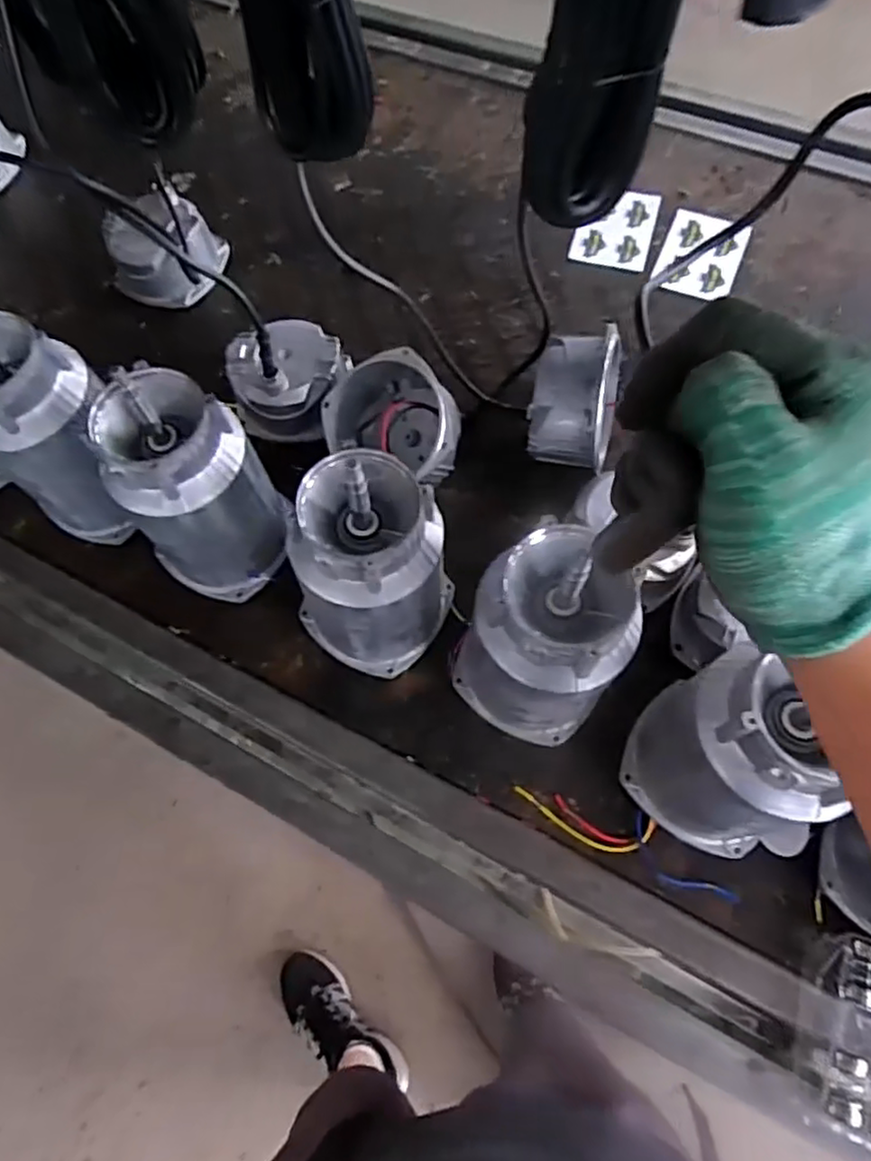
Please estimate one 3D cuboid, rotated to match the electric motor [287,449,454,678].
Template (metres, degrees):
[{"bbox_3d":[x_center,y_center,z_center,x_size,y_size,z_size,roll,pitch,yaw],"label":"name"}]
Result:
[{"bbox_3d":[-0.056,-0.009,0.566,0.119,0.224,0.123,-1,67,2],"label":"electric motor"}]

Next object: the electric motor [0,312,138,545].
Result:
[{"bbox_3d":[-0.355,-0.135,0.626,0.101,0.223,0.105,-1,67,2],"label":"electric motor"}]

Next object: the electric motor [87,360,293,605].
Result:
[{"bbox_3d":[-0.209,-0.075,0.598,0.108,0.224,0.119,36,73,16],"label":"electric motor"}]

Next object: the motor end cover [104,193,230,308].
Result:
[{"bbox_3d":[-0.339,-0.410,0.836,0.140,0.090,0.140,-19,67,-5],"label":"motor end cover"}]

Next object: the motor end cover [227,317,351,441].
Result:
[{"bbox_3d":[-0.161,-0.216,0.738,0.122,0.078,0.115,17,69,10],"label":"motor end cover"}]

